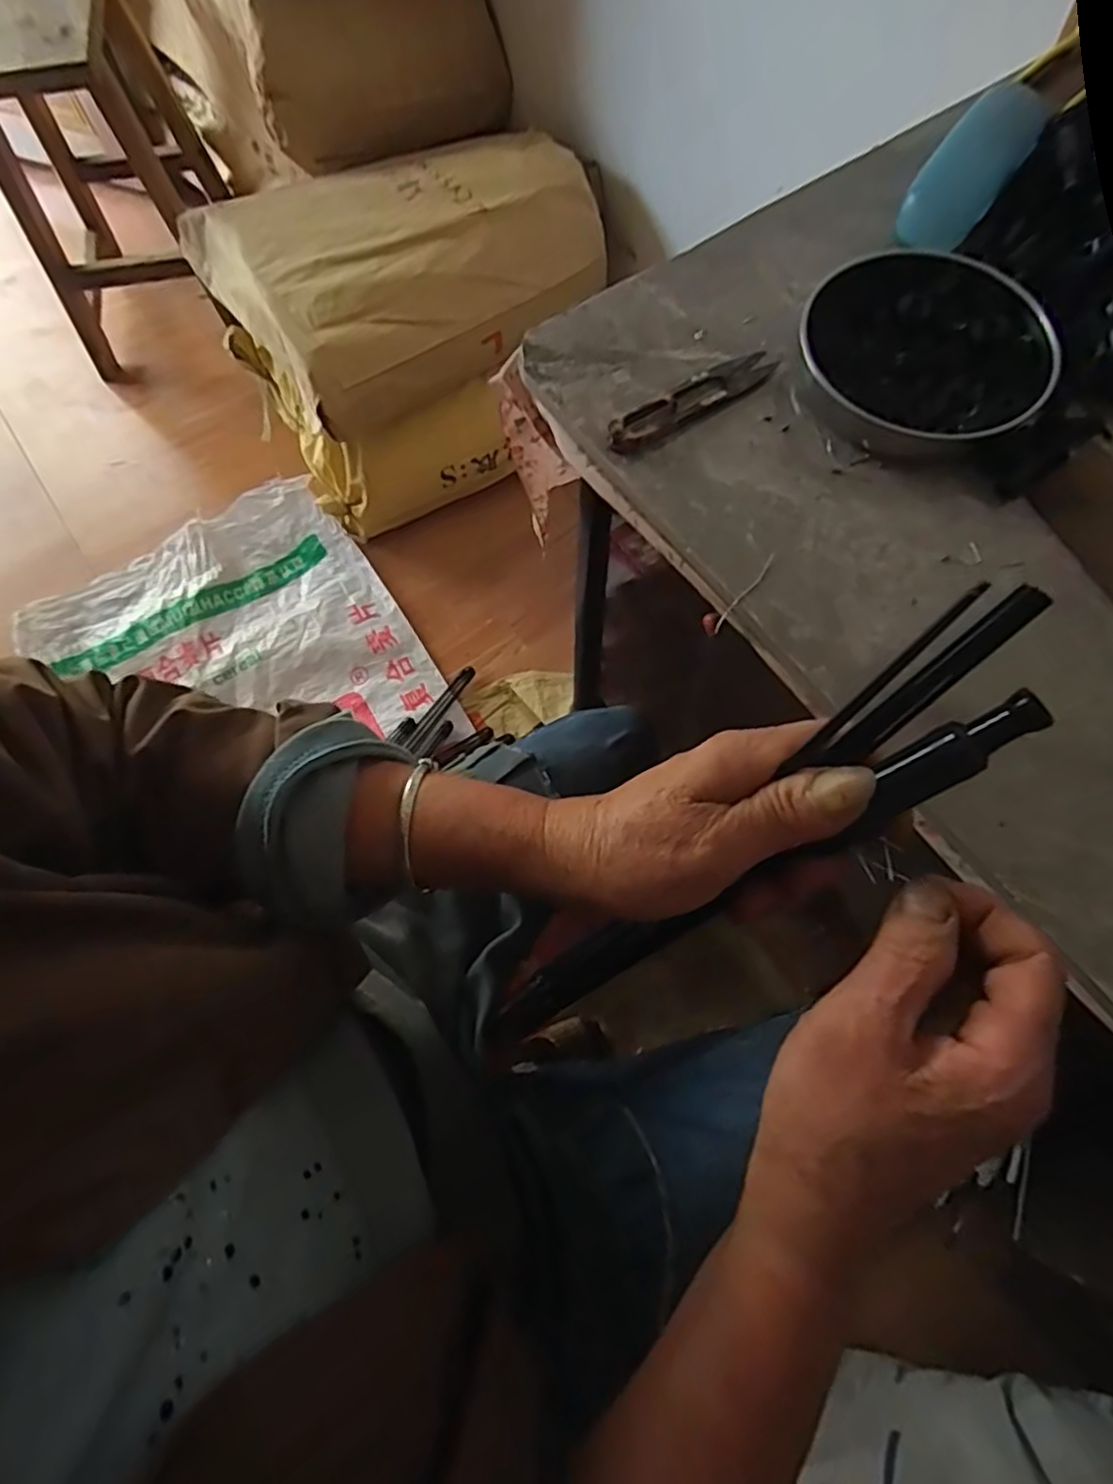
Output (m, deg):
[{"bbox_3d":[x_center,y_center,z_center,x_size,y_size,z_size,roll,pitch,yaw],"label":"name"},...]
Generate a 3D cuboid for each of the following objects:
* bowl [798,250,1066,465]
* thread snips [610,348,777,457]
[{"bbox_3d":[0.216,-0.225,0.406,0.128,0.028,0.133,0,70,1],"label":"bowl"},{"bbox_3d":[0.081,-0.203,0.412,0.117,0.010,0.025,-33,73,-11],"label":"thread snips"}]

